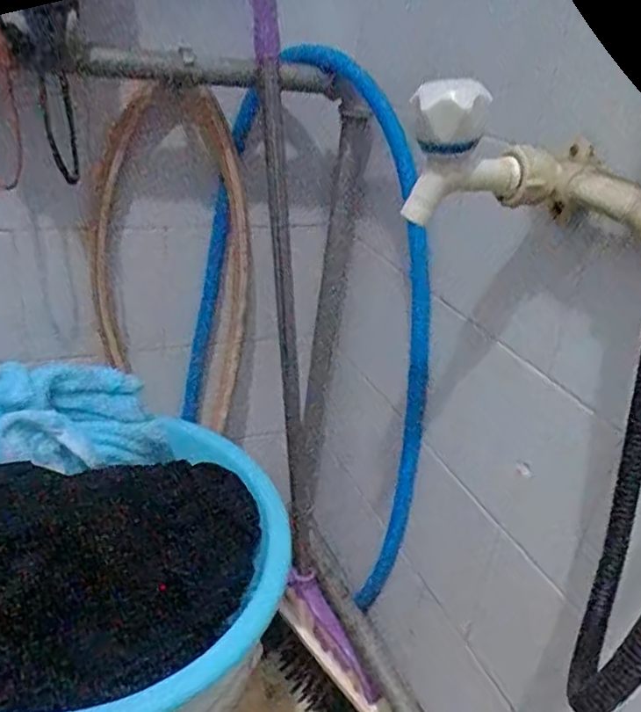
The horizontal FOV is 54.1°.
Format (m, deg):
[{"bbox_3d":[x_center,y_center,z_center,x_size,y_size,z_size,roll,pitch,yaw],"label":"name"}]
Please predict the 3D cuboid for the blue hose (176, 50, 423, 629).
[{"bbox_3d":[-0.003,-0.014,0.711,0.305,0.587,0.093,20,31,24],"label":"blue hose"}]

